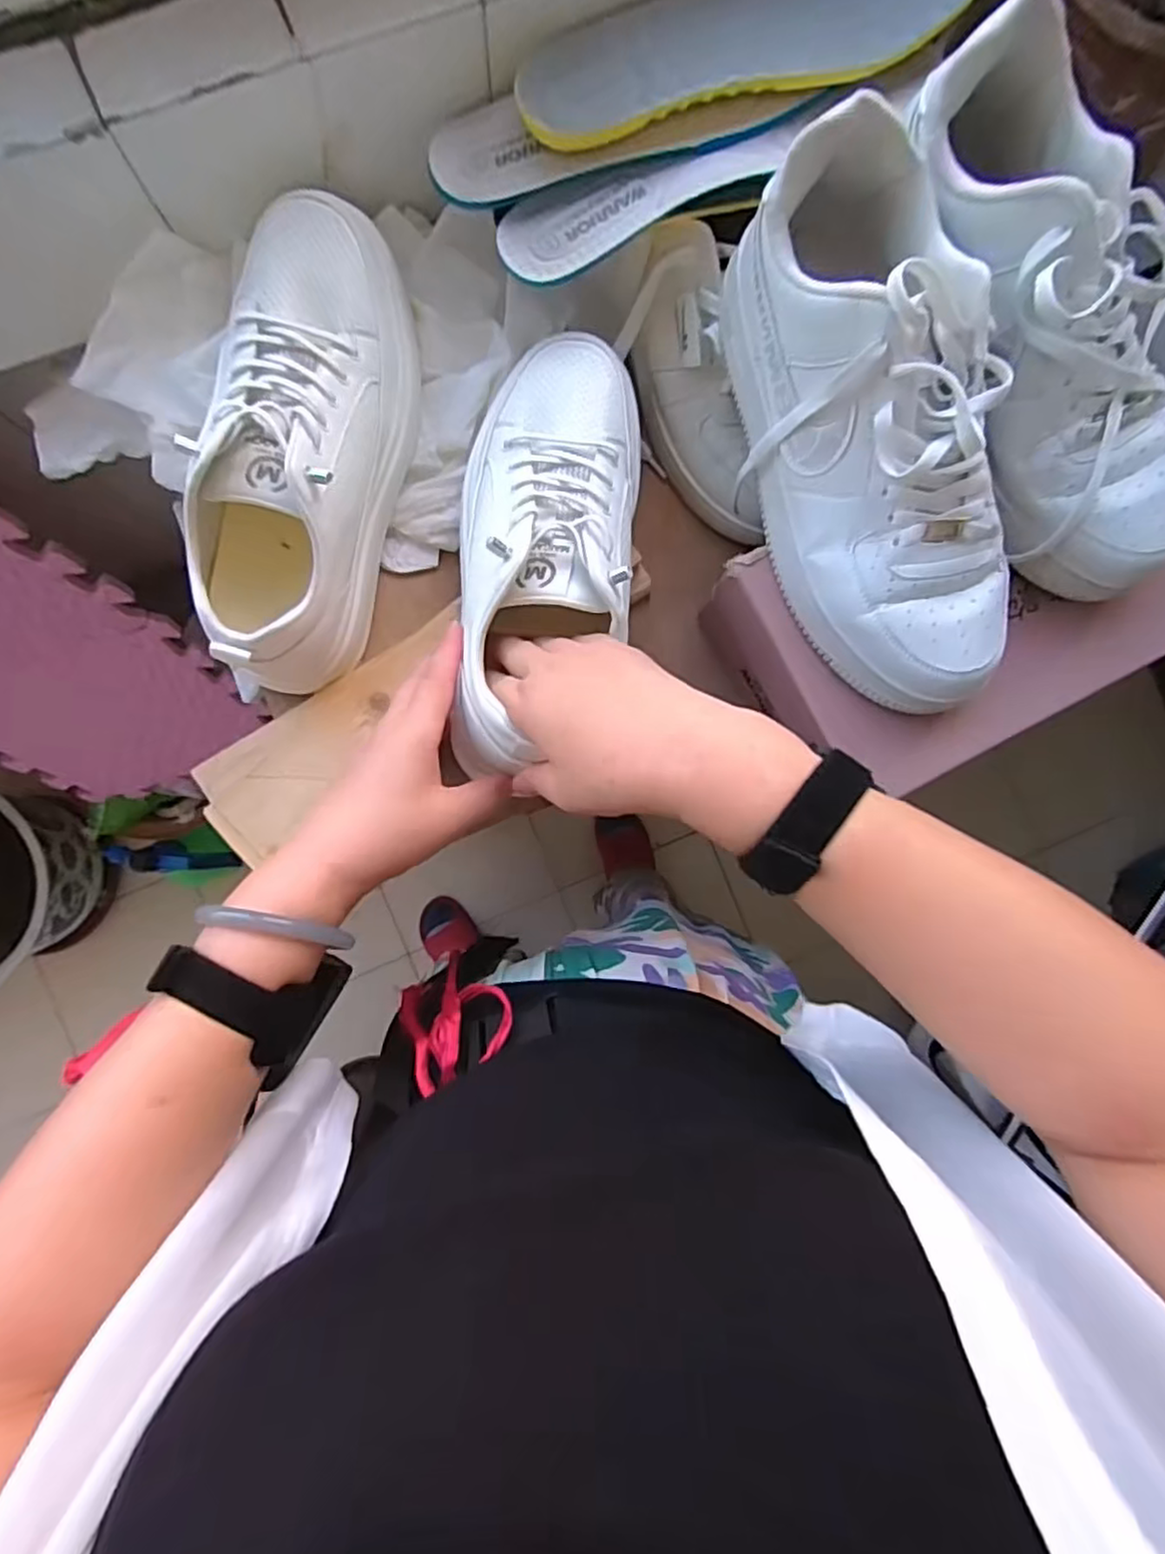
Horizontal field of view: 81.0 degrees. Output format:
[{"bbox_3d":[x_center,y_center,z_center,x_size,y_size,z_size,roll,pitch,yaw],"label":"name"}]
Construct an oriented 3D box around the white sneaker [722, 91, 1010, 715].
[{"bbox_3d":[0.148,-0.168,0.341,0.093,0.102,0.266,-19,91,-4],"label":"white sneaker"}]

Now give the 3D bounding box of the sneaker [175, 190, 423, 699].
[{"bbox_3d":[-0.161,-0.191,0.401,0.085,0.110,0.253,10,89,-4],"label":"sneaker"}]

